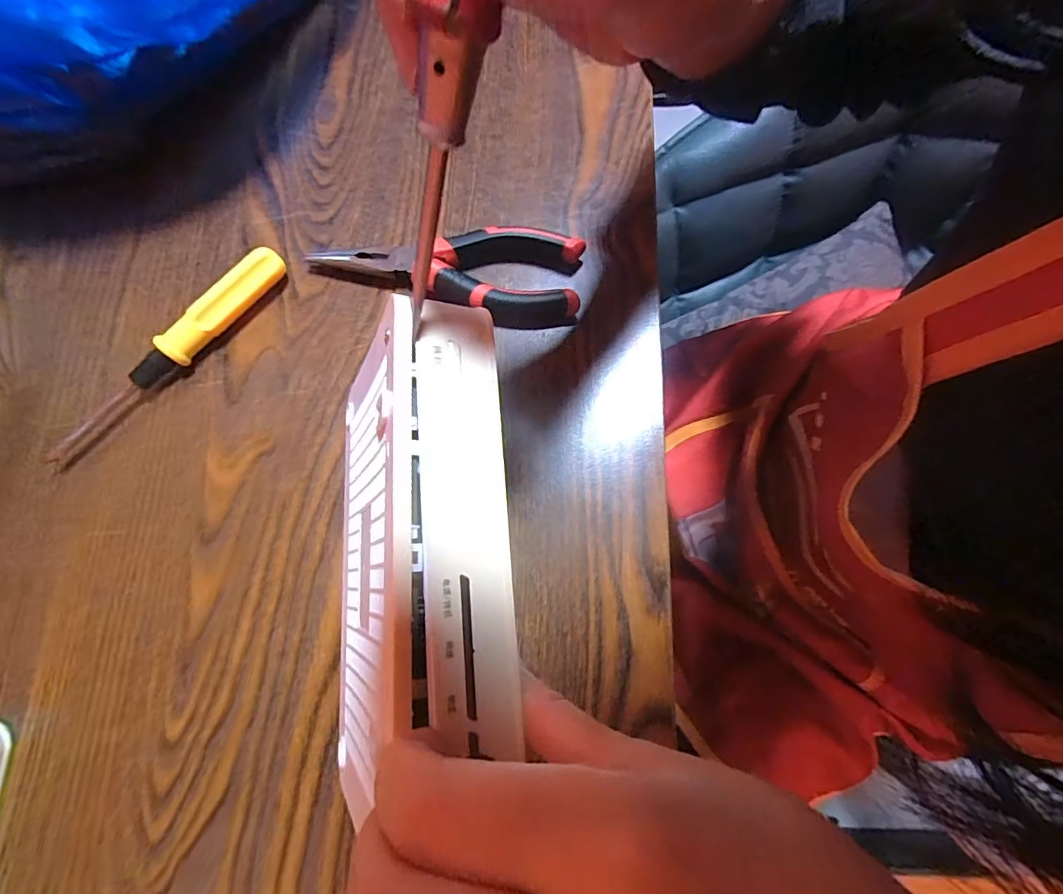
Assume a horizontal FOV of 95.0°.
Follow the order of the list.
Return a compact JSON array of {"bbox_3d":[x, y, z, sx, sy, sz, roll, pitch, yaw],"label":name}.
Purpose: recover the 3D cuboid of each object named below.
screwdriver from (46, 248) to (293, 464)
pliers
[{"bbox_3d":[-0.199,-0.053,0.271,0.015,0.023,0.155,42,79,10],"label":"screwdriver"},{"bbox_3d":[-0.047,-0.105,0.282,0.151,0.020,0.052,12,75,4],"label":"pliers"}]

